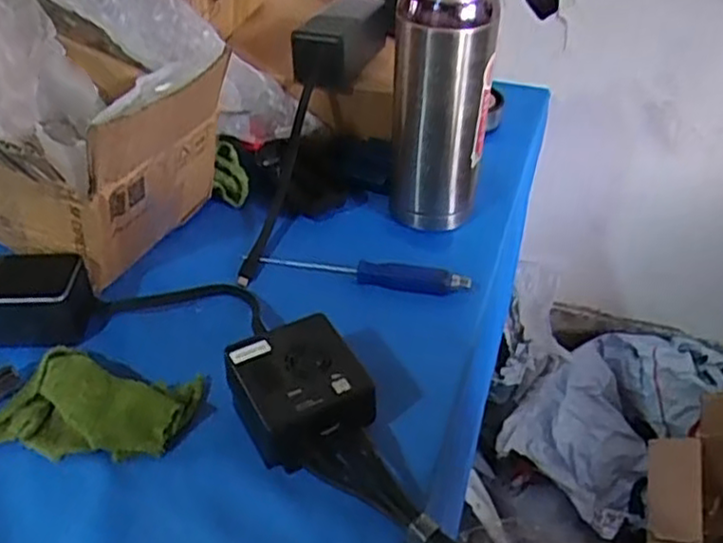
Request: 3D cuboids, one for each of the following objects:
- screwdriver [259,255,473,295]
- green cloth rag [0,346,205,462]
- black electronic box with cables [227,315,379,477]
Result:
[{"bbox_3d":[0.001,0.000,0.586,0.173,0.016,0.021,7,41,9],"label":"screwdriver"},{"bbox_3d":[-0.178,0.085,0.470,0.129,0.026,0.073,7,41,8],"label":"green cloth rag"},{"bbox_3d":[-0.041,0.080,0.463,0.077,0.049,0.088,-20,44,-21],"label":"black electronic box with cables"}]

